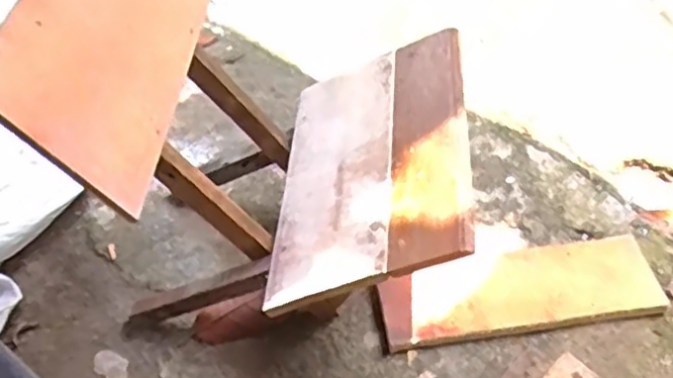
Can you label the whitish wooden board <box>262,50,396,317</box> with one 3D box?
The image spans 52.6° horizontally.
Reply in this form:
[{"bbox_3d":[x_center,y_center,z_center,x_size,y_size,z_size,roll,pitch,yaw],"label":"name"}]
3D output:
[{"bbox_3d":[-0.001,-0.023,0.789,0.149,0.012,0.353,-20,42,26],"label":"whitish wooden board"}]

